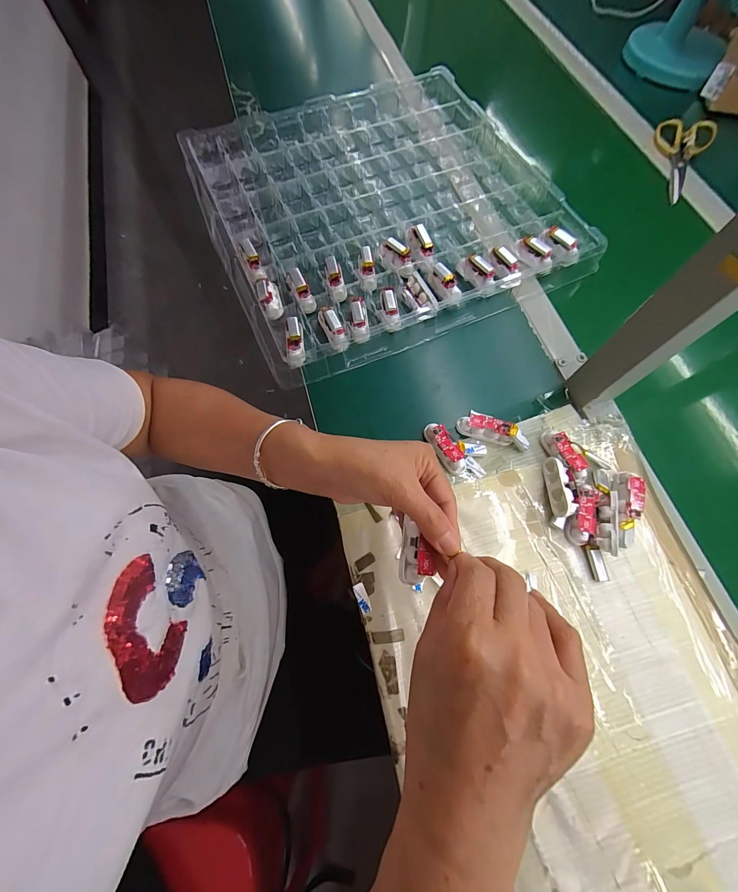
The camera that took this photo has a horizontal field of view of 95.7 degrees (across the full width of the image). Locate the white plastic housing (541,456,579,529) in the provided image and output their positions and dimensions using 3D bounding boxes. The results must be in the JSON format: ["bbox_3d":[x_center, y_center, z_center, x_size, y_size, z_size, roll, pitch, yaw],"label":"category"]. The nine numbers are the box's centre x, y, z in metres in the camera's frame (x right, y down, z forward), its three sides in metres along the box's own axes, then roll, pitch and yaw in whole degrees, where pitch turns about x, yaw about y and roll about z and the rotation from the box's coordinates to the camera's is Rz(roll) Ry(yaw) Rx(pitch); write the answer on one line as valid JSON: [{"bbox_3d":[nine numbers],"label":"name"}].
[{"bbox_3d":[0.196,0.047,0.343,0.021,0.024,0.070,1,70,-1],"label":"white plastic housing"}]

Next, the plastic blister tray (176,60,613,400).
[{"bbox_3d":[0.016,-0.352,0.479,0.461,0.035,0.456,-23,72,-10],"label":"plastic blister tray"}]

